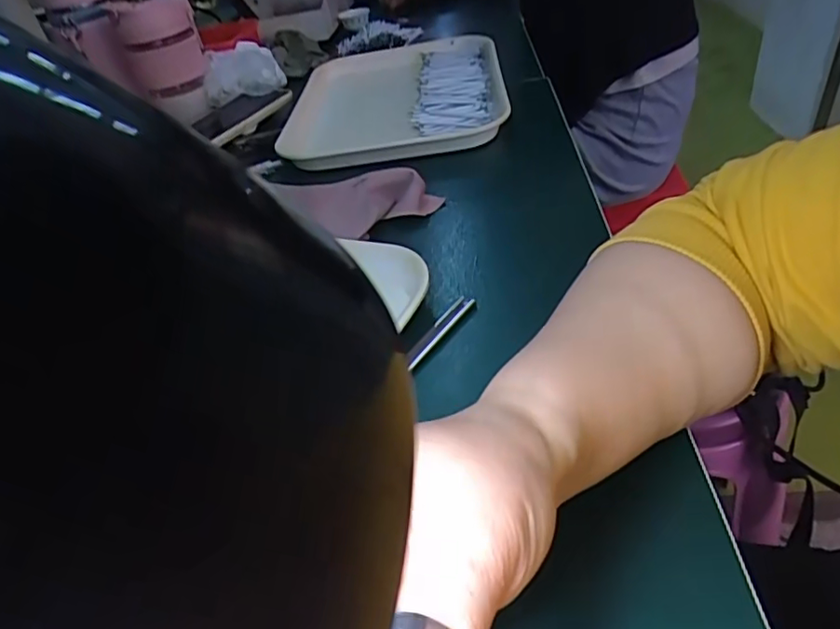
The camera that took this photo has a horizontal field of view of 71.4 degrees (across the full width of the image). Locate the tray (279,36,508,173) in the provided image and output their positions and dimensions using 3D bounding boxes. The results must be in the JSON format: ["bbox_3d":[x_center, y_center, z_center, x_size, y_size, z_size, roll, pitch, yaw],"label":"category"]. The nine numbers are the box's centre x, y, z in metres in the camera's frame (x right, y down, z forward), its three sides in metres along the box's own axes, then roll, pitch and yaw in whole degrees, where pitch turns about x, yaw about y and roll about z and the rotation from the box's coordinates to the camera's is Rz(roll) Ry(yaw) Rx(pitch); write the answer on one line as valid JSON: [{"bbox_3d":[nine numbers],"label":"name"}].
[{"bbox_3d":[-0.026,-0.249,0.651,0.232,0.029,0.304,-5,38,9],"label":"tray"}]

